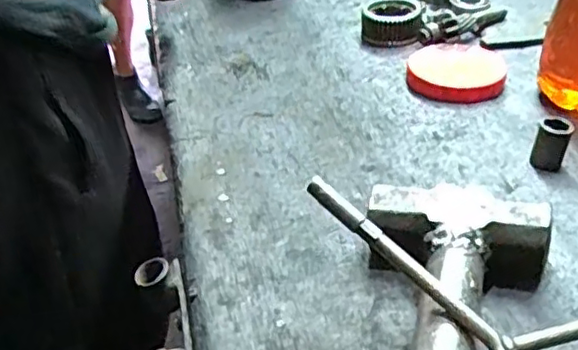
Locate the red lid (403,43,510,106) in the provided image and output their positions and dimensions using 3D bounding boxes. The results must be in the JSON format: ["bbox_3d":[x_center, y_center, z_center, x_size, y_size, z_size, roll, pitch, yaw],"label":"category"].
[{"bbox_3d":[0.155,-0.098,0.598,0.087,0.019,0.091,-2,36,2],"label":"red lid"}]

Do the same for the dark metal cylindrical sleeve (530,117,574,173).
[{"bbox_3d":[0.195,-0.022,0.478,0.023,0.036,0.023,12,39,20],"label":"dark metal cylindrical sleeve"}]

